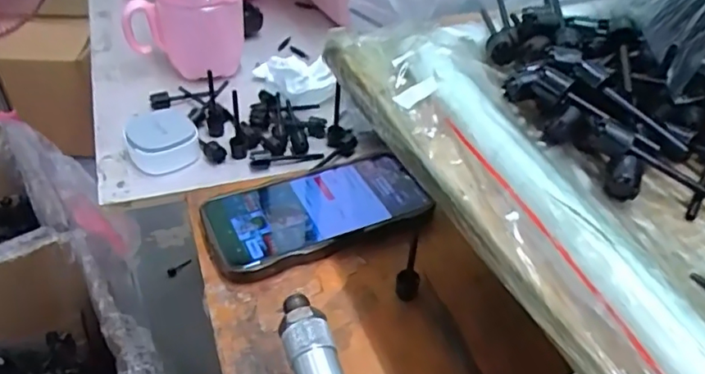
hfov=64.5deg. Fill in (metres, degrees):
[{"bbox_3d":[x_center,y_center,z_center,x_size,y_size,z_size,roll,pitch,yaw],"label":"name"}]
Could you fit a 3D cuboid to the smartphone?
[{"bbox_3d":[-0.025,0.018,0.421,0.165,0.016,0.077,-17,46,-23],"label":"smartphone"}]

